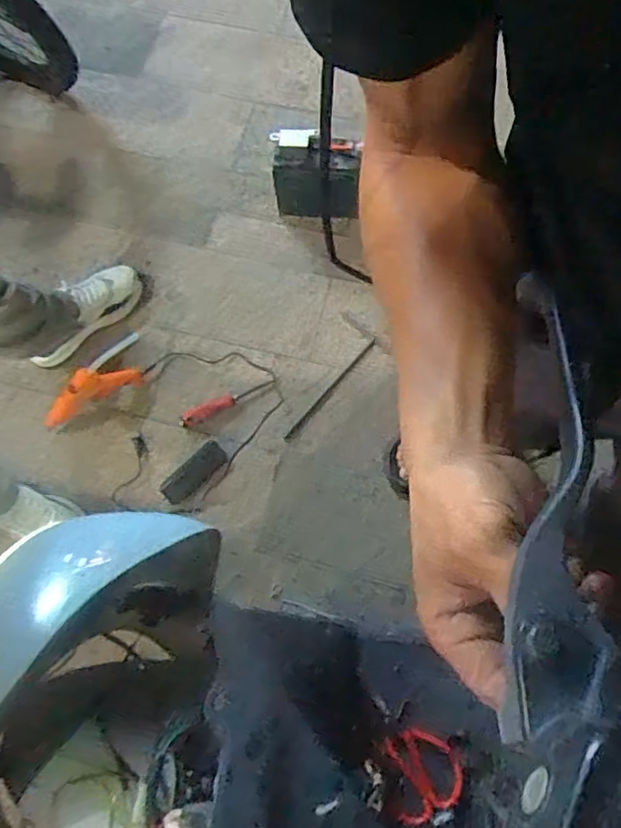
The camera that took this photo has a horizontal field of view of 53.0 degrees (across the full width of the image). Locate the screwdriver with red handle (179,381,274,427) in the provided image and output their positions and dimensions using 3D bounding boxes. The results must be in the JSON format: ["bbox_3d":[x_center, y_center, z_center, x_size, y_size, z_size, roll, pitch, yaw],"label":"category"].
[{"bbox_3d":[-0.168,-0.024,1.245,0.193,0.019,0.034,-25,75,-4],"label":"screwdriver with red handle"}]

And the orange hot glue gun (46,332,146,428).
[{"bbox_3d":[-0.400,-0.064,1.173,0.073,0.067,0.228,43,67,11],"label":"orange hot glue gun"}]

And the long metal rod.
[{"bbox_3d":[0.042,-0.047,1.262,0.016,0.015,0.270,40,80,10],"label":"long metal rod"}]

